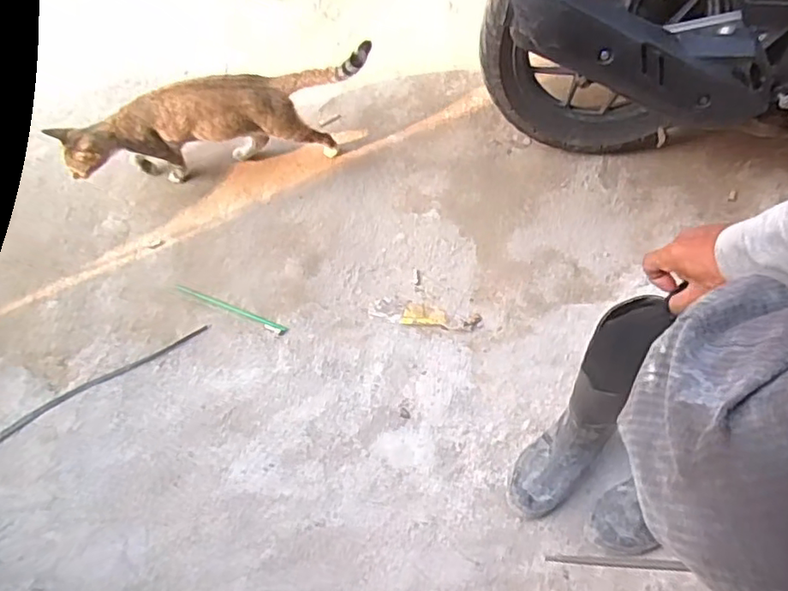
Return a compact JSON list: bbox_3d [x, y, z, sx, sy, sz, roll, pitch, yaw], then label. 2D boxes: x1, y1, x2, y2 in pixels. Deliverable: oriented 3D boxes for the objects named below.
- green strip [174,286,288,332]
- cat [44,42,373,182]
[{"bbox_3d":[-0.336,0.025,1.225,0.260,0.004,0.012,21,72,8],"label":"green strip"},{"bbox_3d":[-0.342,-0.339,1.206,0.577,0.314,0.132,-13,71,-3],"label":"cat"}]

